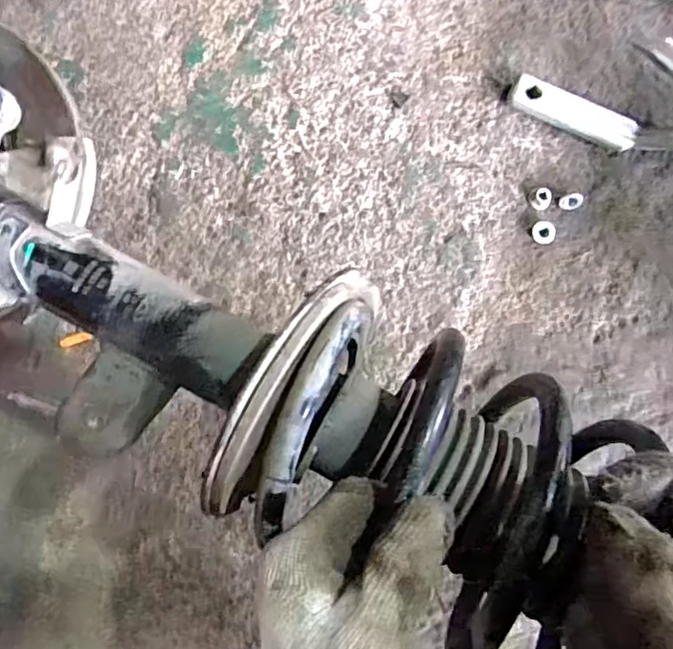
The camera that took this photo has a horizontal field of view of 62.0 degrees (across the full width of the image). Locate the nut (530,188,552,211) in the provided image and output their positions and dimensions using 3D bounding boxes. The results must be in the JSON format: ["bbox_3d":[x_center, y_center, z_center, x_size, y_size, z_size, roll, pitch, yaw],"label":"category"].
[{"bbox_3d":[0.188,-0.114,0.512,0.017,0.008,0.019,38,86,3],"label":"nut"}]

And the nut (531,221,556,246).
[{"bbox_3d":[0.188,-0.083,0.508,0.021,0.007,0.020,11,106,10],"label":"nut"}]

